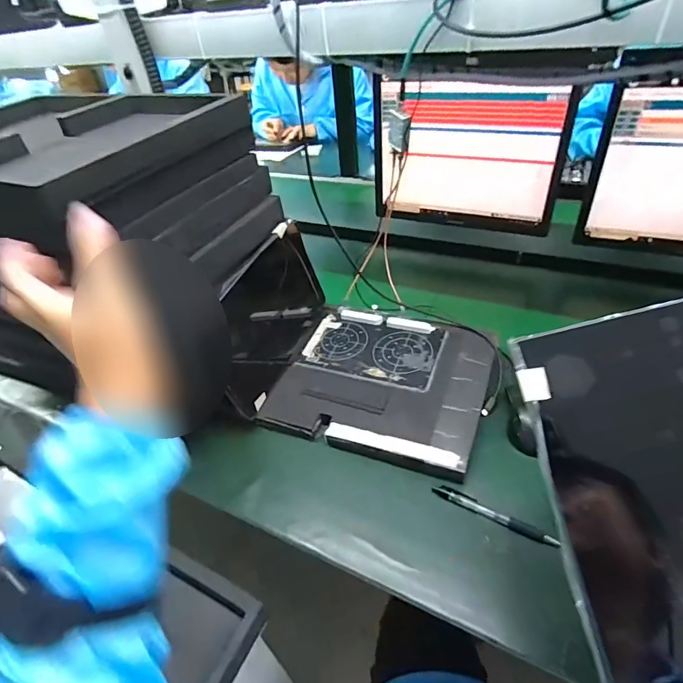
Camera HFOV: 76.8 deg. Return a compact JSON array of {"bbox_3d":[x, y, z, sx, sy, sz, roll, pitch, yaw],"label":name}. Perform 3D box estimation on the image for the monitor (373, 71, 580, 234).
[{"bbox_3d":[0.247,-0.367,0.869,0.367,0.272,0.049,12,44,21],"label":"monitor"}]

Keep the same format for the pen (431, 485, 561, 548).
[{"bbox_3d":[0.173,0.197,0.494,0.139,0.011,0.017,21,48,28],"label":"pen"}]

